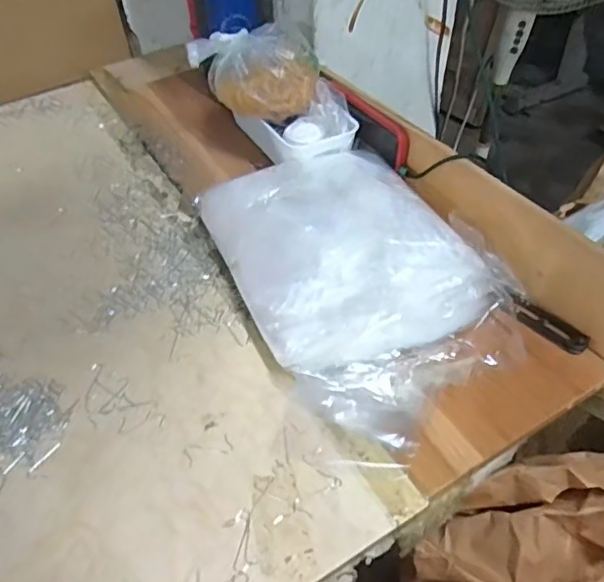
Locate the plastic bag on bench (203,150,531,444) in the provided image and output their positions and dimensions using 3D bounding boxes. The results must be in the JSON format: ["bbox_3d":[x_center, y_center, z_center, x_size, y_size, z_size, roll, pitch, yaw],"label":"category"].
[{"bbox_3d":[0.045,-0.030,0.517,0.208,0.057,0.308,-23,49,-18],"label":"plastic bag on bench"}]

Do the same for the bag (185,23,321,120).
[{"bbox_3d":[-0.045,-0.254,0.655,0.145,0.066,0.099,33,56,30],"label":"bag"}]

